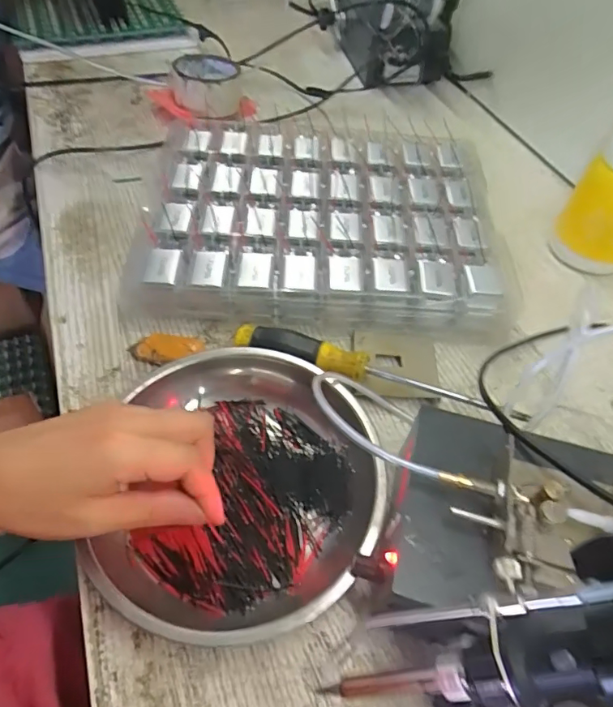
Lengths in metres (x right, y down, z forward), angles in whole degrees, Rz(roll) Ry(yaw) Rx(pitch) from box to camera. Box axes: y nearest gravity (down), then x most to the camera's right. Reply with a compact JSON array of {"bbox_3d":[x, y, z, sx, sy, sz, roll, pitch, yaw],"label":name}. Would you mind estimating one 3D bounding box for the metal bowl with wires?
[{"bbox_3d":[-0.034,0.081,0.318,0.164,0.047,0.182,7,52,3],"label":"metal bowl with wires"}]

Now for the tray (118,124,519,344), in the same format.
[{"bbox_3d":[0.009,-0.127,0.479,0.332,0.055,0.242,3,52,-1],"label":"tray"}]

